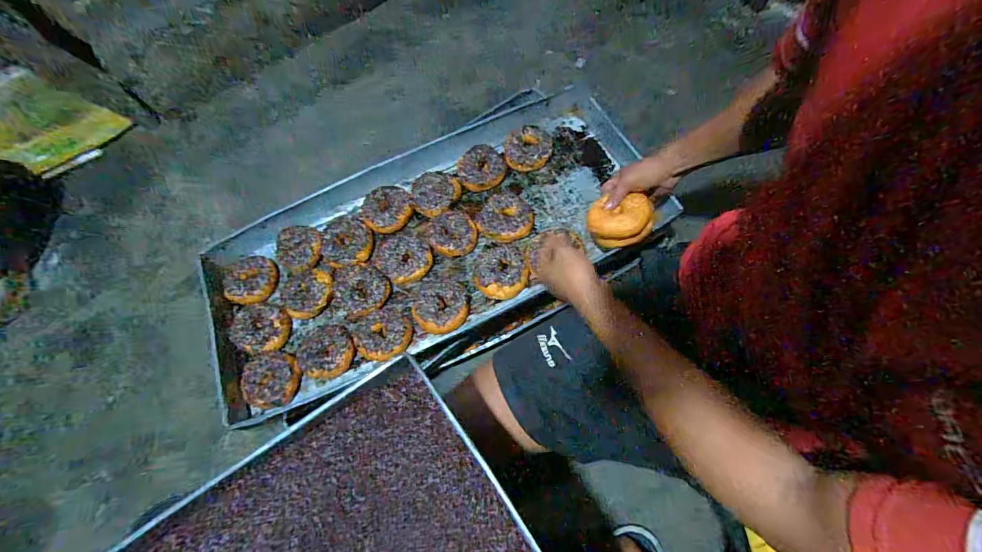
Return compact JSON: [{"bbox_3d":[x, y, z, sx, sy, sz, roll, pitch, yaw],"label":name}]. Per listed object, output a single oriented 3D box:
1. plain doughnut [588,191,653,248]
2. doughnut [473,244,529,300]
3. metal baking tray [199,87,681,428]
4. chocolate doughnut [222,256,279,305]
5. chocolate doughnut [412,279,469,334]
[{"bbox_3d":[0.212,-0.086,0.688,0.104,0.039,0.077,4,84,29],"label":"plain doughnut"},{"bbox_3d":[0.017,-0.012,0.742,0.092,0.026,0.103,-4,68,2],"label":"doughnut"},{"bbox_3d":[-0.114,-0.067,0.791,0.831,0.055,0.441,-23,69,-6],"label":"metal baking tray"},{"bbox_3d":[-0.463,0.008,0.803,0.088,0.028,0.095,-1,68,3],"label":"chocolate doughnut"},{"bbox_3d":[-0.089,0.052,0.739,0.097,0.023,0.097,-1,68,3],"label":"chocolate doughnut"}]

